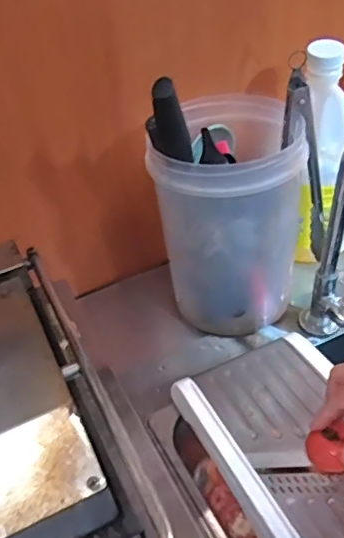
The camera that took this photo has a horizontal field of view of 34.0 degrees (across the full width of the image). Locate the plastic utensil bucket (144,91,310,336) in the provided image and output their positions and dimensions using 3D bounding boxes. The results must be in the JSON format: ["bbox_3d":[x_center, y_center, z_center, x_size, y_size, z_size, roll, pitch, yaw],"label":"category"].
[{"bbox_3d":[0.071,-0.057,0.638,0.143,0.216,0.159,8,43,17],"label":"plastic utensil bucket"}]

